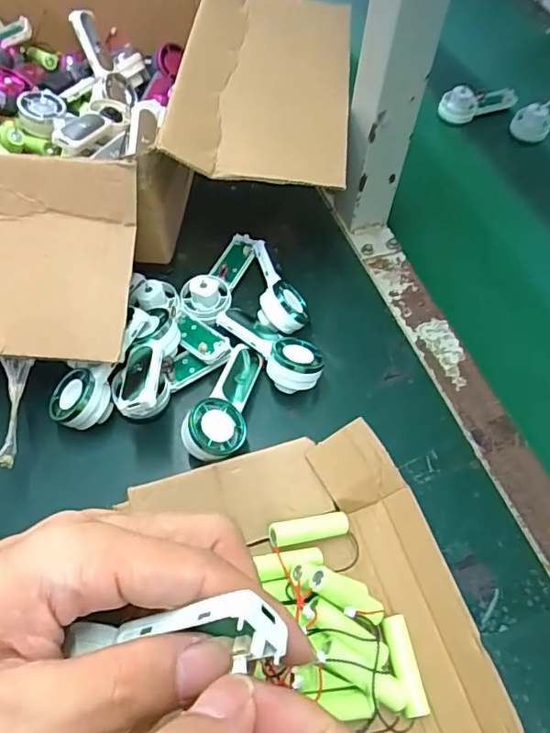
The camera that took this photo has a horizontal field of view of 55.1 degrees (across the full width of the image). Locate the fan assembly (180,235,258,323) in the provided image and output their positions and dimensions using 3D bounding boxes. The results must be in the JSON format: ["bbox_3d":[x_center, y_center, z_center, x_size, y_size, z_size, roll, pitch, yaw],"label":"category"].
[{"bbox_3d":[-0.045,-0.076,0.433,0.036,0.023,0.090,20,59,9],"label":"fan assembly"}]

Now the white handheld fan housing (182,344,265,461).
[{"bbox_3d":[-0.034,0.025,0.369,0.038,0.019,0.098,16,45,6],"label":"white handheld fan housing"}]

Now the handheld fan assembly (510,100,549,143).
[{"bbox_3d":[0.291,-0.276,0.566,0.038,0.036,0.087,38,64,19],"label":"handheld fan assembly"}]

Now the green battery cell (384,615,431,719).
[{"bbox_3d":[0.072,0.164,0.290,0.016,0.014,0.048,-5,59,-7],"label":"green battery cell"}]

